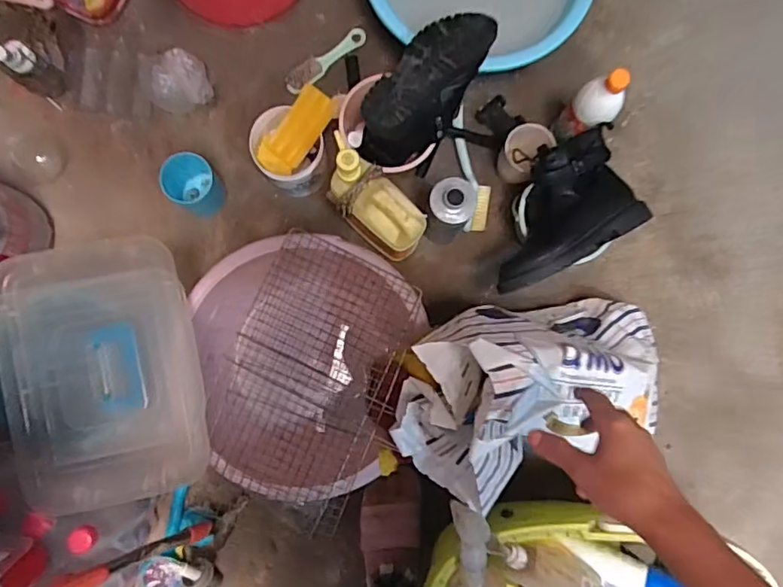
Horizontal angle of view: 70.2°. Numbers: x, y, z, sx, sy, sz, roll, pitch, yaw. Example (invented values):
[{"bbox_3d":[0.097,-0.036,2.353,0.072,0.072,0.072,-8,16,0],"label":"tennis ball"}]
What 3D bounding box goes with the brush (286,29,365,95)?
[{"bbox_3d":[-0.114,-0.411,0.977,0.169,0.023,0.047,-40,89,-4],"label":"brush"}]

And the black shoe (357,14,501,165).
[{"bbox_3d":[0.054,-0.314,0.843,0.110,0.112,0.247,35,86,0],"label":"black shoe"}]

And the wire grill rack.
[{"bbox_3d":[-0.111,0.112,0.778,0.223,0.012,0.355,19,84,1],"label":"wire grill rack"}]

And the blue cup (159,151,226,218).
[{"bbox_3d":[-0.324,-0.179,0.914,0.080,0.083,0.078,0,86,-3],"label":"blue cup"}]

